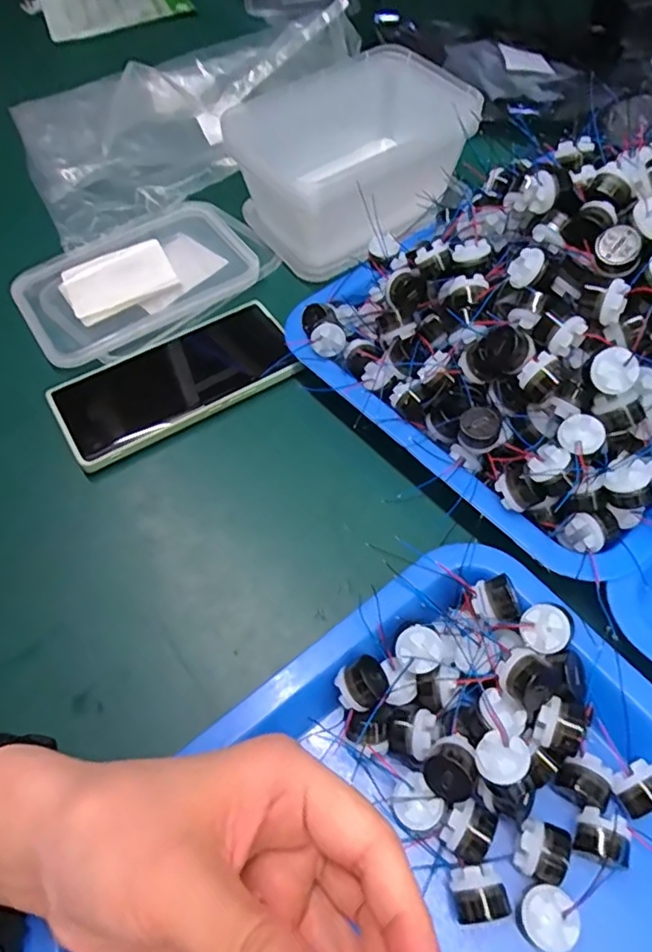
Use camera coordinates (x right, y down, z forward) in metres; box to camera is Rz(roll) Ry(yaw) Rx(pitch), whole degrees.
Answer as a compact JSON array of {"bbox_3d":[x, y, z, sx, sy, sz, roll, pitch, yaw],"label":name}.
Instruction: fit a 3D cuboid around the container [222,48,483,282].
[{"bbox_3d":[0.022,-0.244,0.461,0.165,0.074,0.133,-35,62,-17],"label":"container"}]

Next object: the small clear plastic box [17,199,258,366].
[{"bbox_3d":[-0.139,-0.150,0.454,0.178,0.016,0.118,-33,62,-16],"label":"small clear plastic box"}]

